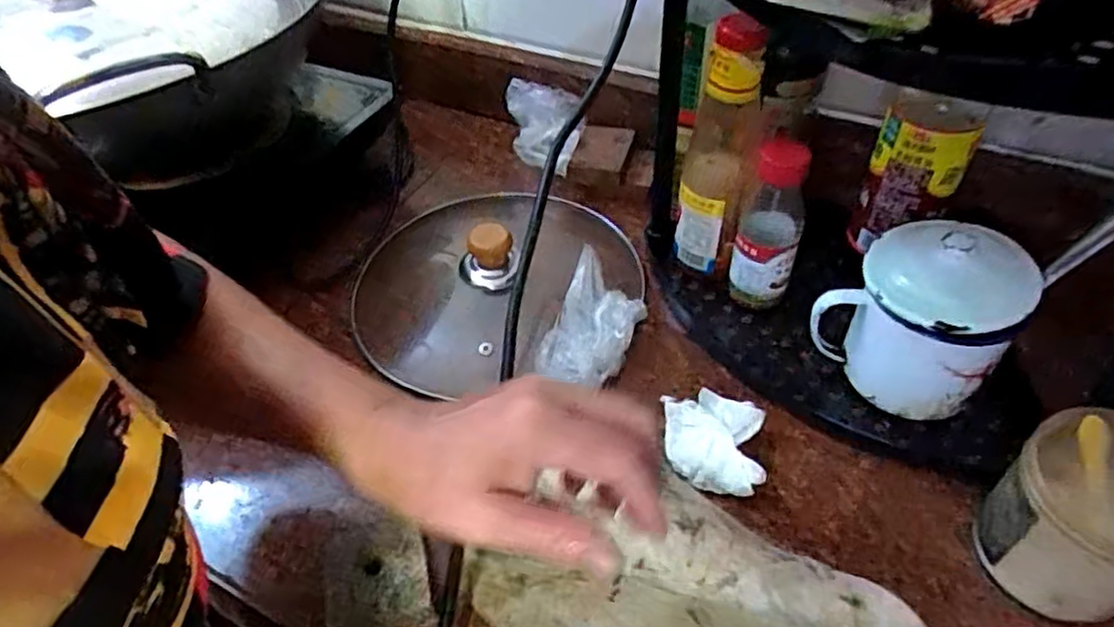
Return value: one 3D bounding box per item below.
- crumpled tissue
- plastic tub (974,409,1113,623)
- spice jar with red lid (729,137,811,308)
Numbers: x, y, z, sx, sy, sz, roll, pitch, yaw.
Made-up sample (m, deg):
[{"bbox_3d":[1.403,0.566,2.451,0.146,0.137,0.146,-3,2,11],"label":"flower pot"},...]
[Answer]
[{"bbox_3d":[0.103,0.086,0.452,0.063,0.029,0.063,4,47,9],"label":"crumpled tissue"},{"bbox_3d":[0.289,0.111,0.374,0.084,0.089,0.089,33,58,31],"label":"plastic tub"},{"bbox_3d":[0.155,-0.057,0.501,0.044,0.136,0.037,12,49,16],"label":"spice jar with red lid"}]

